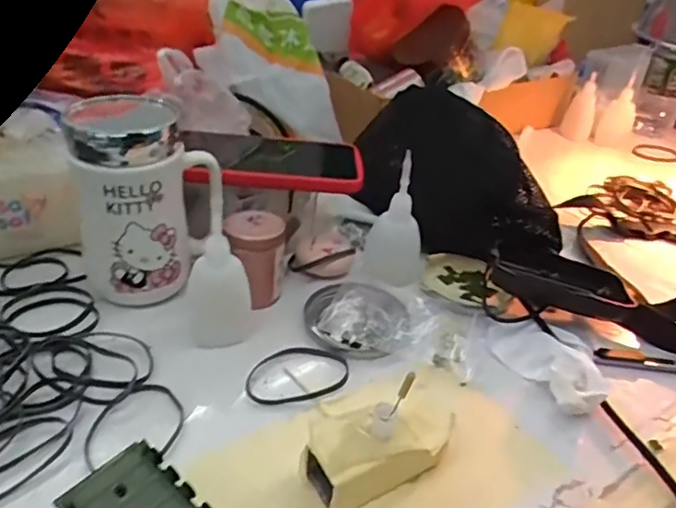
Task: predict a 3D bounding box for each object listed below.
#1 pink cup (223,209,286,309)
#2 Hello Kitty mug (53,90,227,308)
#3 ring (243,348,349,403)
[{"bbox_3d":[-0.064,0.002,0.438,0.043,0.063,0.044,5,33,-3],"label":"pink cup"},{"bbox_3d":[-0.141,-0.039,0.418,0.068,0.137,0.094,23,36,22],"label":"Hello Kitty mug"},{"bbox_3d":[-0.027,0.081,0.385,0.069,0.007,0.049,-1,34,-13],"label":"ring"}]

